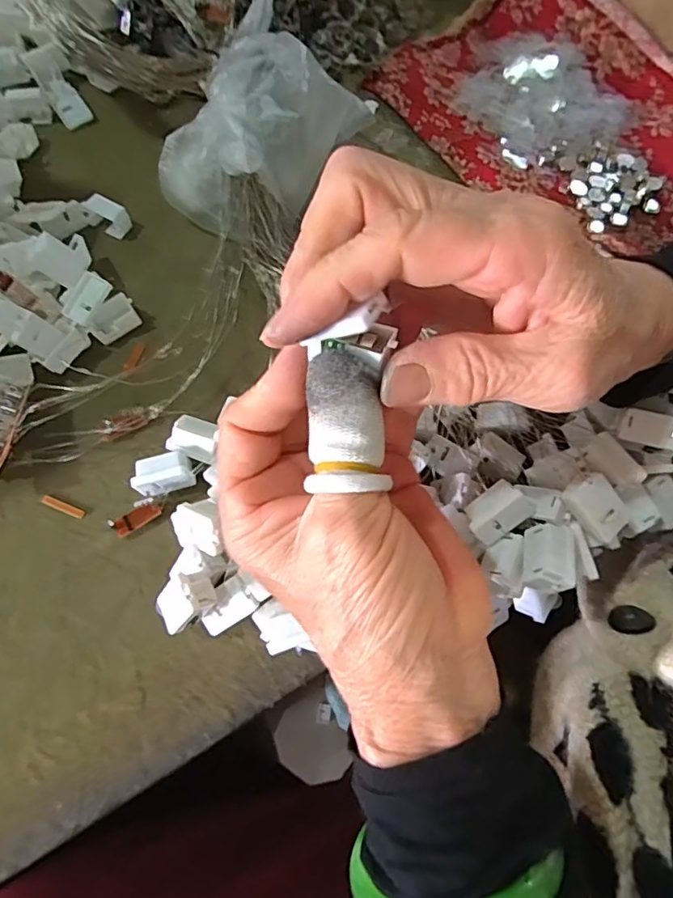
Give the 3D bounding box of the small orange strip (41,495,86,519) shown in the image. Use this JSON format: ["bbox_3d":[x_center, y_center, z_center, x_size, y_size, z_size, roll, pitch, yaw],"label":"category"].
[{"bbox_3d":[-0.133,0.028,0.268,0.023,0.004,0.005,21,68,9],"label":"small orange strip"}]

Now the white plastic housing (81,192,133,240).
[{"bbox_3d":[-0.138,-0.141,0.334,0.023,0.019,0.013,31,69,11],"label":"white plastic housing"}]

